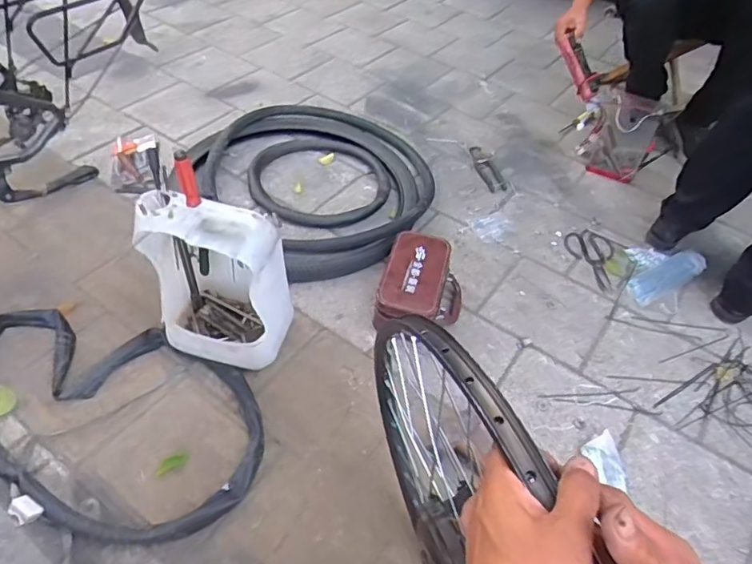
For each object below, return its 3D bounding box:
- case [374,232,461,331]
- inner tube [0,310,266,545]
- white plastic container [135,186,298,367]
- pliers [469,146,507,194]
[{"bbox_3d":[0.103,0.008,1.196,0.177,0.102,0.228,15,50,6],"label":"case"},{"bbox_3d":[-0.485,0.223,0.987,0.610,0.034,0.362,25,49,15],"label":"inner tube"},{"bbox_3d":[-0.290,0.001,1.004,0.240,0.340,0.172,15,50,6],"label":"white plastic container"},{"bbox_3d":[0.319,-0.333,1.592,0.058,0.017,0.201,-8,49,-15],"label":"pliers"}]

